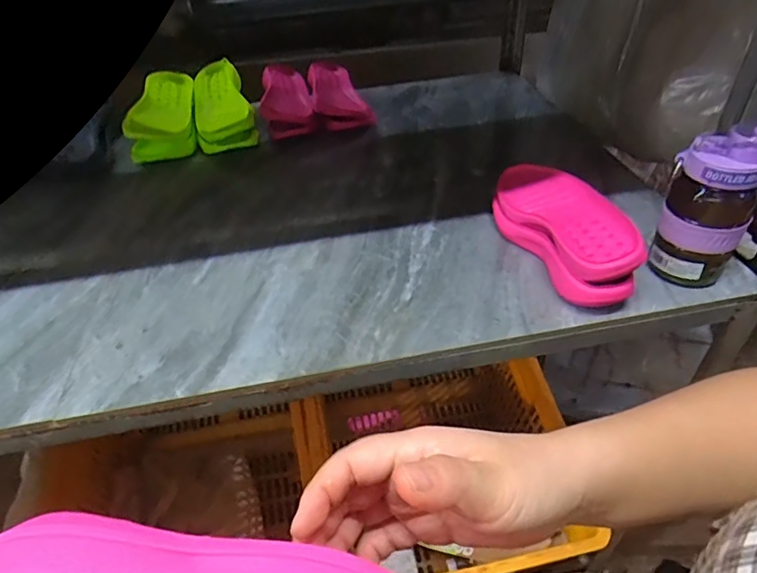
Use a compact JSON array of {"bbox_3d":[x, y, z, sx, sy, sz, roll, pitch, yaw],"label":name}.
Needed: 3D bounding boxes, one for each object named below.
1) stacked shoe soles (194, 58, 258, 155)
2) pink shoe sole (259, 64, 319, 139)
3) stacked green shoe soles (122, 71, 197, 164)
[{"bbox_3d":[-0.320,-0.361,1.028,0.113,0.088,0.279,-17,43,-14],"label":"stacked shoe soles"},{"bbox_3d":[-0.181,-0.369,0.999,0.097,0.063,0.231,-10,41,-7],"label":"pink shoe sole"},{"bbox_3d":[-0.422,-0.337,1.011,0.116,0.084,0.270,-12,42,-8],"label":"stacked green shoe soles"}]

